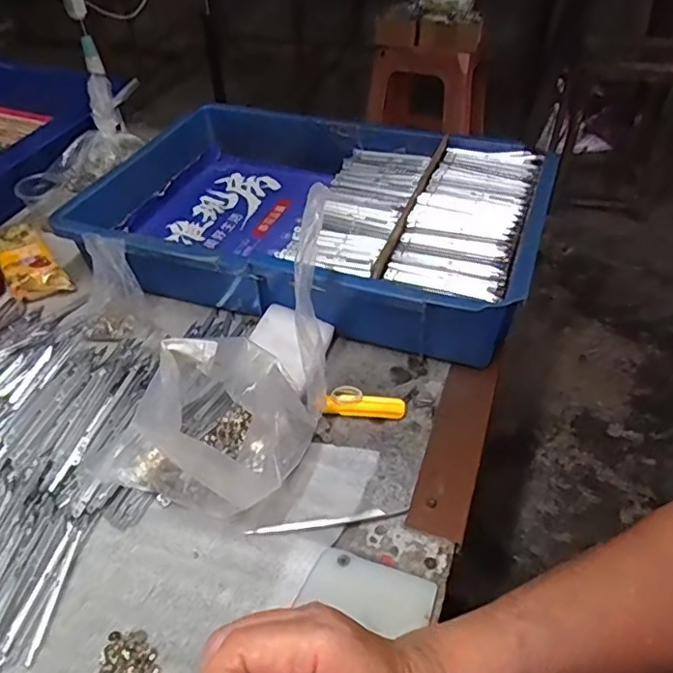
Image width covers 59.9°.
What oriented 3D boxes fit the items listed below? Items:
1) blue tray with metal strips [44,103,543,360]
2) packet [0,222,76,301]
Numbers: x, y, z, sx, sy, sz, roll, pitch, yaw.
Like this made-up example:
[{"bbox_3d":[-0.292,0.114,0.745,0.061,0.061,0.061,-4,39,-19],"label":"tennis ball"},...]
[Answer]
[{"bbox_3d":[-0.025,-0.123,0.599,0.427,0.093,0.284,14,45,14],"label":"blue tray with metal strips"},{"bbox_3d":[-0.319,-0.079,0.599,0.049,0.025,0.114,-28,50,-27],"label":"packet"}]

